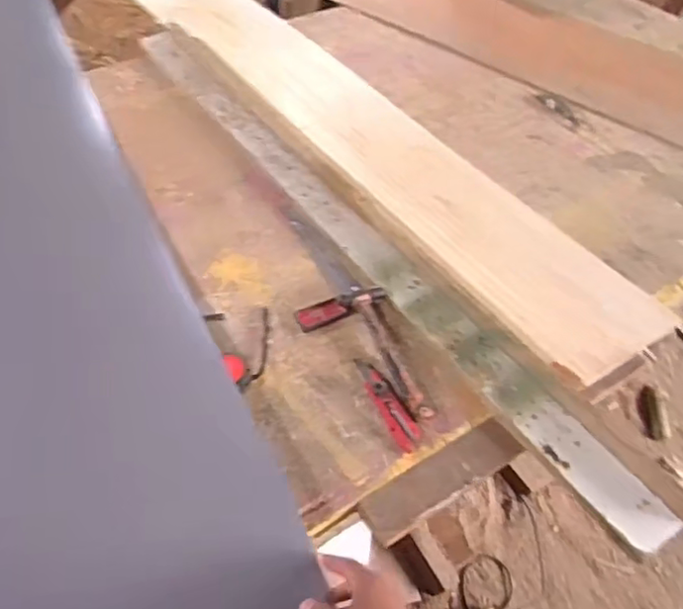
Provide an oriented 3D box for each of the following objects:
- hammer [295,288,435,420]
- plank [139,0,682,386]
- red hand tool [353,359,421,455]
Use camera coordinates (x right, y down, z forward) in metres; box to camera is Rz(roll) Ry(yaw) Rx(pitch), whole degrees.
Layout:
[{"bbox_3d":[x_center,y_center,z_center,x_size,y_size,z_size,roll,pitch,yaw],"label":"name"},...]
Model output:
[{"bbox_3d":[0.036,0.076,0.924,0.139,0.040,0.243,-12,51,-16],"label":"hammer"},{"bbox_3d":[-0.137,-0.562,1.491,0.305,0.037,2.041,-25,55,-25],"label":"plank"},{"bbox_3d":[0.066,0.135,0.876,0.036,0.014,0.152,-19,53,-20],"label":"red hand tool"}]

